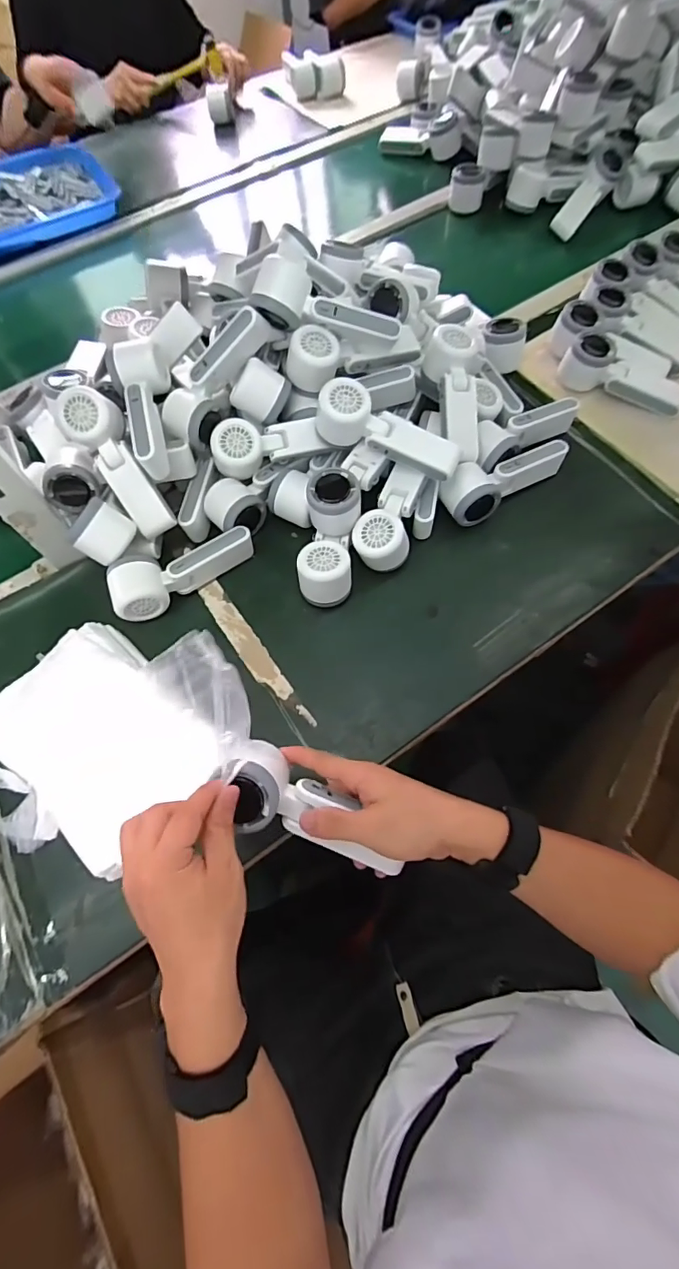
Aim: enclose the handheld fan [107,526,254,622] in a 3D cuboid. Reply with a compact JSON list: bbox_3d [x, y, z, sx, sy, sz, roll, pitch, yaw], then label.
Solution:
[{"bbox_3d":[-0.185,-0.080,0.568,0.167,0.053,0.072,-39,69,-14],"label":"handheld fan"}]

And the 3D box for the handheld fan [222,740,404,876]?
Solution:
[{"bbox_3d":[-0.023,0.145,0.391,0.158,0.035,0.062,34,70,-10],"label":"handheld fan"}]

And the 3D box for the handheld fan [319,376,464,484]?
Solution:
[{"bbox_3d":[0.053,-0.223,0.557,0.165,0.056,0.057,24,69,-5],"label":"handheld fan"}]

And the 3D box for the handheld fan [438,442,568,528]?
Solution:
[{"bbox_3d":[0.197,-0.192,0.602,0.166,0.055,0.061,-34,68,-12],"label":"handheld fan"}]

